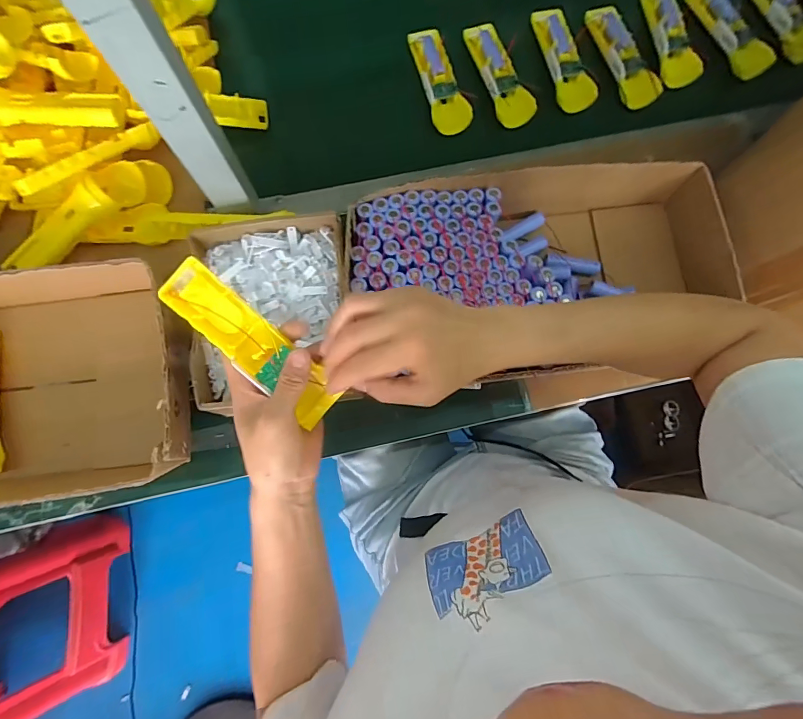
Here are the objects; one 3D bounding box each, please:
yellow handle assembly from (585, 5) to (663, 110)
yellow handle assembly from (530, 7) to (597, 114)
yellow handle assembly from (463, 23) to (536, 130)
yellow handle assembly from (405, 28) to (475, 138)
[{"bbox_3d":[0.294,-0.409,0.561,0.042,0.022,0.156,-17,79,-3],"label":"yellow handle assembly"},{"bbox_3d":[0.217,-0.405,0.564,0.048,0.018,0.159,-14,79,-3],"label":"yellow handle assembly"},{"bbox_3d":[0.130,-0.384,0.561,0.047,0.019,0.158,-17,79,-3],"label":"yellow handle assembly"},{"bbox_3d":[0.051,-0.371,0.558,0.047,0.015,0.158,-16,79,-3],"label":"yellow handle assembly"}]

